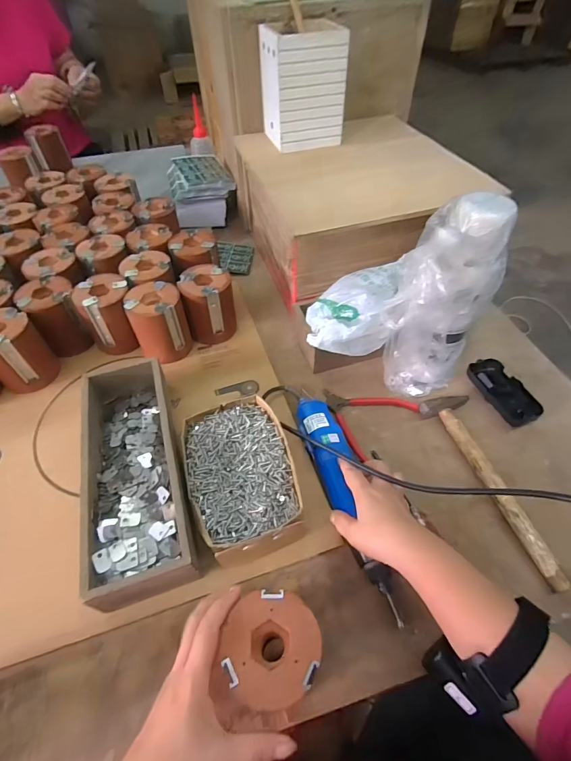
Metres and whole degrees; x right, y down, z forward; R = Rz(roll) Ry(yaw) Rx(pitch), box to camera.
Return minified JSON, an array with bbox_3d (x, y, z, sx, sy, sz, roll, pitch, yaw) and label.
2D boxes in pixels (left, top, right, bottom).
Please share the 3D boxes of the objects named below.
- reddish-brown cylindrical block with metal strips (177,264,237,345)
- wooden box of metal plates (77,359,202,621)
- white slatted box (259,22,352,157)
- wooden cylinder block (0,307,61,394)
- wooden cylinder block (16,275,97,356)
[{"bbox_3d":[-0.122,-0.120,0.614,0.077,0.100,0.074,-14,52,-11],"label":"reddish-brown cylindrical block with metal strips"},{"bbox_3d":[-0.177,0.101,0.458,0.103,0.067,0.292,-16,52,-12],"label":"wooden box of metal plates"},{"bbox_3d":[0.027,-0.472,0.619,0.111,0.140,0.107,-13,52,-10],"label":"white slatted box"},{"bbox_3d":[-0.391,-0.042,0.558,0.071,0.100,0.076,36,59,26],"label":"wooden cylinder block"},{"bbox_3d":[-0.356,-0.100,0.600,0.070,0.094,0.081,-26,55,-19],"label":"wooden cylinder block"}]

